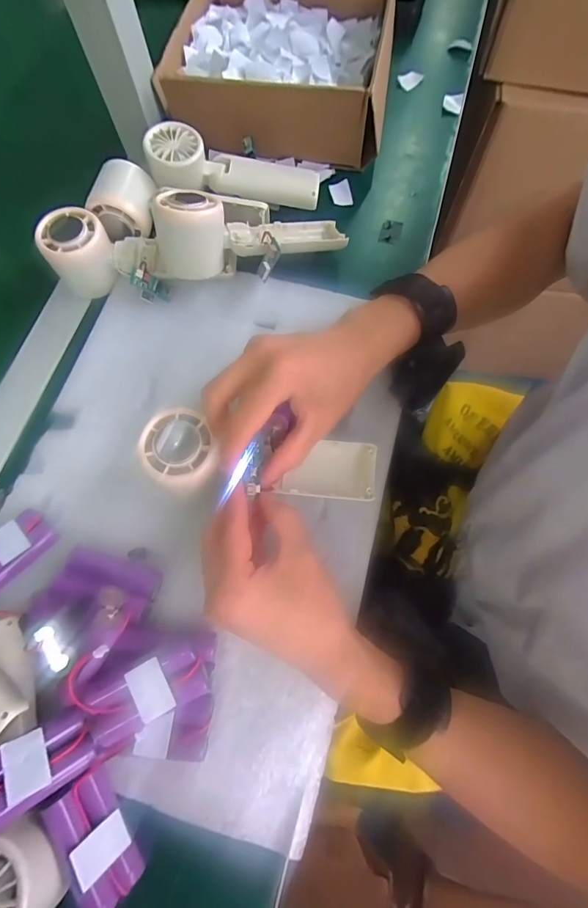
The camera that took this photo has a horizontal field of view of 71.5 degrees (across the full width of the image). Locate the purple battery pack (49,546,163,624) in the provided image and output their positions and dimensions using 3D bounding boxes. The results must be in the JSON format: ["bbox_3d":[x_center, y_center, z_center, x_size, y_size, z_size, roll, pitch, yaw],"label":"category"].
[{"bbox_3d":[-0.130,0.089,0.285,0.068,0.023,0.033,17,73,5],"label":"purple battery pack"}]

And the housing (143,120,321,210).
[{"bbox_3d":[-0.057,-0.270,0.387,0.161,0.038,0.052,7,72,2],"label":"housing"}]

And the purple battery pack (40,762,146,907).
[{"bbox_3d":[-0.114,0.223,0.235,0.035,0.015,0.067,-18,78,-42],"label":"purple battery pack"}]

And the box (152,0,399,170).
[{"bbox_3d":[-0.010,-0.416,0.433,0.216,0.079,0.203,11,72,3],"label":"box"}]

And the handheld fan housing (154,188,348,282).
[{"bbox_3d":[-0.034,-0.189,0.348,0.160,0.051,0.075,-5,72,-2],"label":"handheld fan housing"}]

